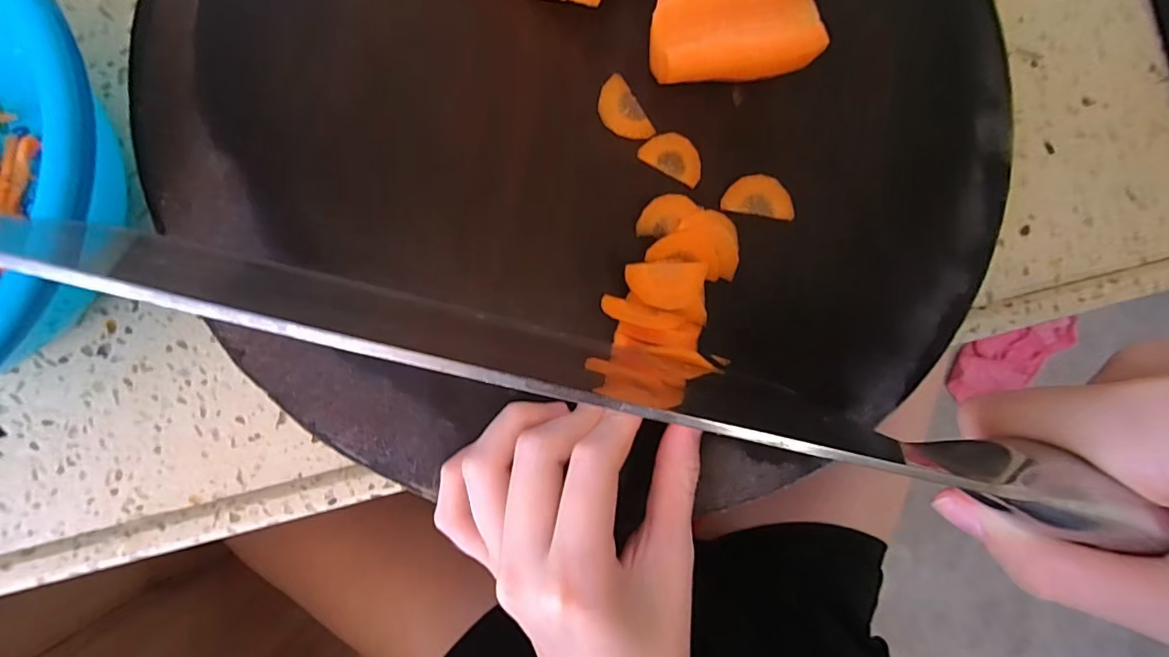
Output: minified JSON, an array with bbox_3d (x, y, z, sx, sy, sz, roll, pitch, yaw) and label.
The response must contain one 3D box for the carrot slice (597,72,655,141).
[{"bbox_3d":[0.015,-0.084,0.204,0.016,0.004,0.027,-30,91,-7],"label":"carrot slice"}]

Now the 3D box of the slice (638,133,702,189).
[{"bbox_3d":[0.035,-0.067,0.205,0.025,0.004,0.015,28,84,-4],"label":"slice"}]

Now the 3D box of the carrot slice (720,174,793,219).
[{"bbox_3d":[0.068,-0.052,0.207,0.028,0.004,0.016,9,86,-6],"label":"carrot slice"}]

